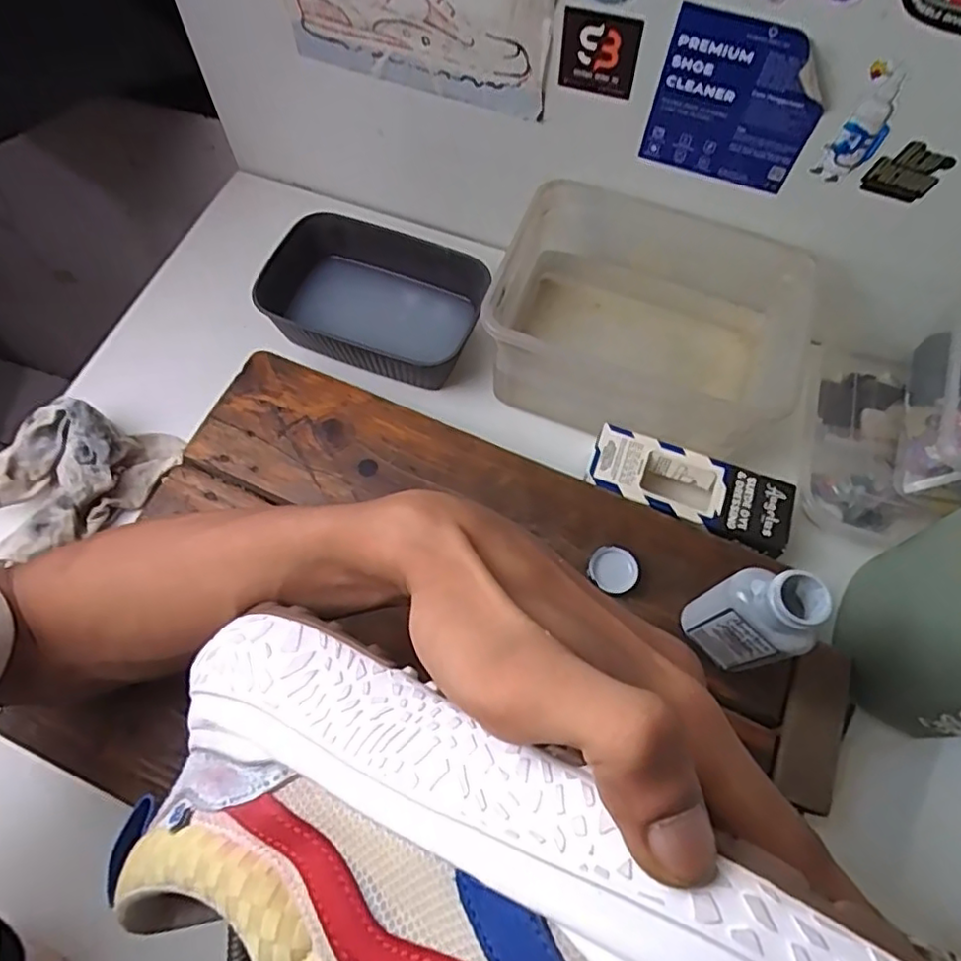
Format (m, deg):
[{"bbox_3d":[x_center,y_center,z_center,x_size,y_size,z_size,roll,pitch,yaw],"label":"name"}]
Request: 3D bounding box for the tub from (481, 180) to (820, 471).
[{"bbox_3d":[0.120,-0.116,0.471,0.206,0.092,0.162,19,67,6],"label":"tub"}]

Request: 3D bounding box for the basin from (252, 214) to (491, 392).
[{"bbox_3d":[-0.083,-0.143,0.511,0.168,0.064,0.121,12,67,3],"label":"basin"}]

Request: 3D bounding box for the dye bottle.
[{"bbox_3d":[0.144,0.074,0.334,0.027,0.112,0.046,-40,74,-17],"label":"dye bottle"}]

